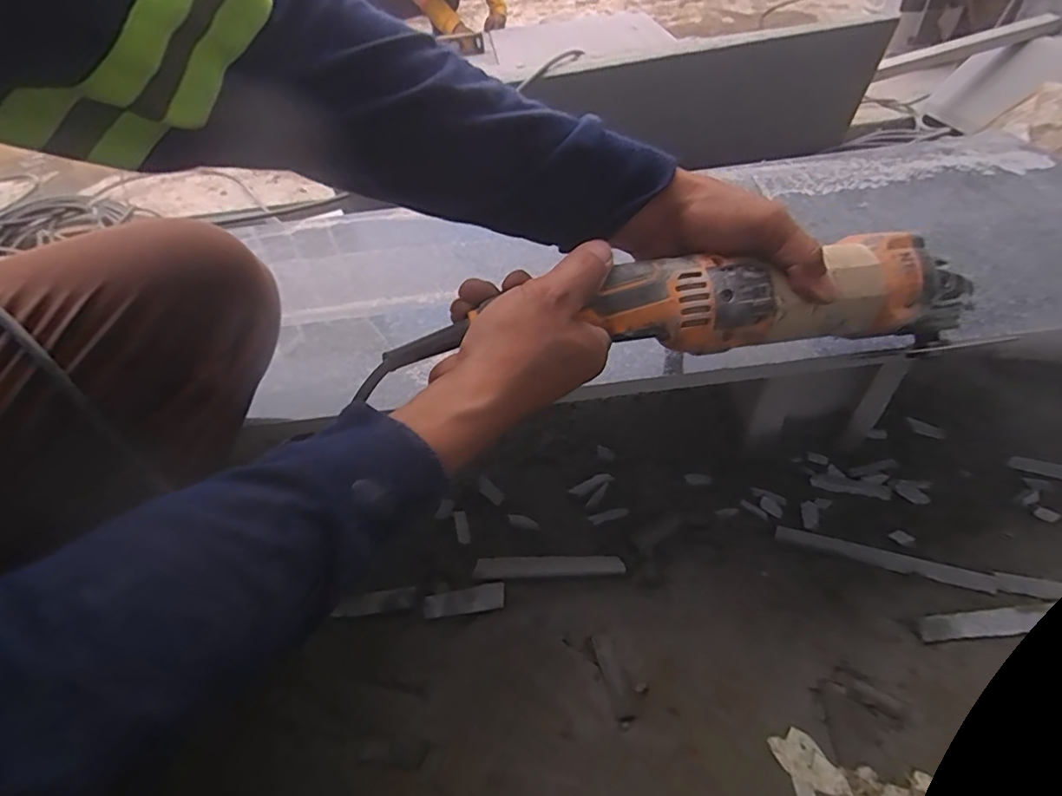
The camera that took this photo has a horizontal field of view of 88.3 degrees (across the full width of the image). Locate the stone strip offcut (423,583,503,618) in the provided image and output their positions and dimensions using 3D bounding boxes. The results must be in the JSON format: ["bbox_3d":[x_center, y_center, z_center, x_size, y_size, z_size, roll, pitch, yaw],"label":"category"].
[{"bbox_3d":[-0.065,0.199,0.536,0.078,0.004,0.024,-10,45,-2],"label":"stone strip offcut"}]

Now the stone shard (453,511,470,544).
[{"bbox_3d":[-0.075,0.141,0.597,0.013,0.004,0.042,-16,45,-9],"label":"stone shard"}]

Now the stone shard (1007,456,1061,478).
[{"bbox_3d":[0.571,0.079,0.594,0.088,0.005,0.016,12,48,18],"label":"stone shard"}]

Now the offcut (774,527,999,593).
[{"bbox_3d":[0.343,0.156,0.535,0.189,0.004,0.019,11,48,18],"label":"offcut"}]

